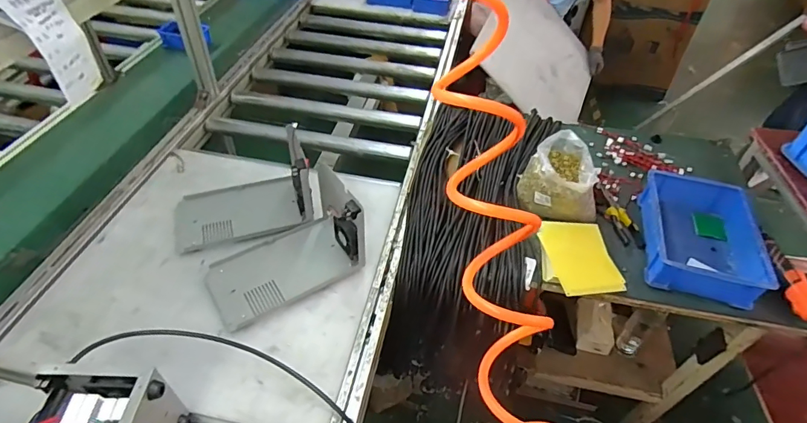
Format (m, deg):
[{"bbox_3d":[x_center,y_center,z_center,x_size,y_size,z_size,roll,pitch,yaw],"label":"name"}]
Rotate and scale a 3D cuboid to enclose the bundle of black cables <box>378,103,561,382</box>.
[{"bbox_3d":[0.172,0.003,1.115,0.329,0.230,0.795,15,62,11],"label":"bundle of black cables"}]

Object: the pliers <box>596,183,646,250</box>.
[{"bbox_3d":[0.497,0.003,1.058,0.059,0.029,0.196,-5,46,-8],"label":"pliers"}]

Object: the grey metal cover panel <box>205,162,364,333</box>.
[{"bbox_3d":[-0.232,0.066,0.844,0.281,0.160,0.165,-24,52,-25],"label":"grey metal cover panel"}]

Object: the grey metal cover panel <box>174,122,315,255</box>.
[{"bbox_3d":[-0.347,-0.047,0.947,0.286,0.139,0.164,-12,48,-15],"label":"grey metal cover panel"}]

